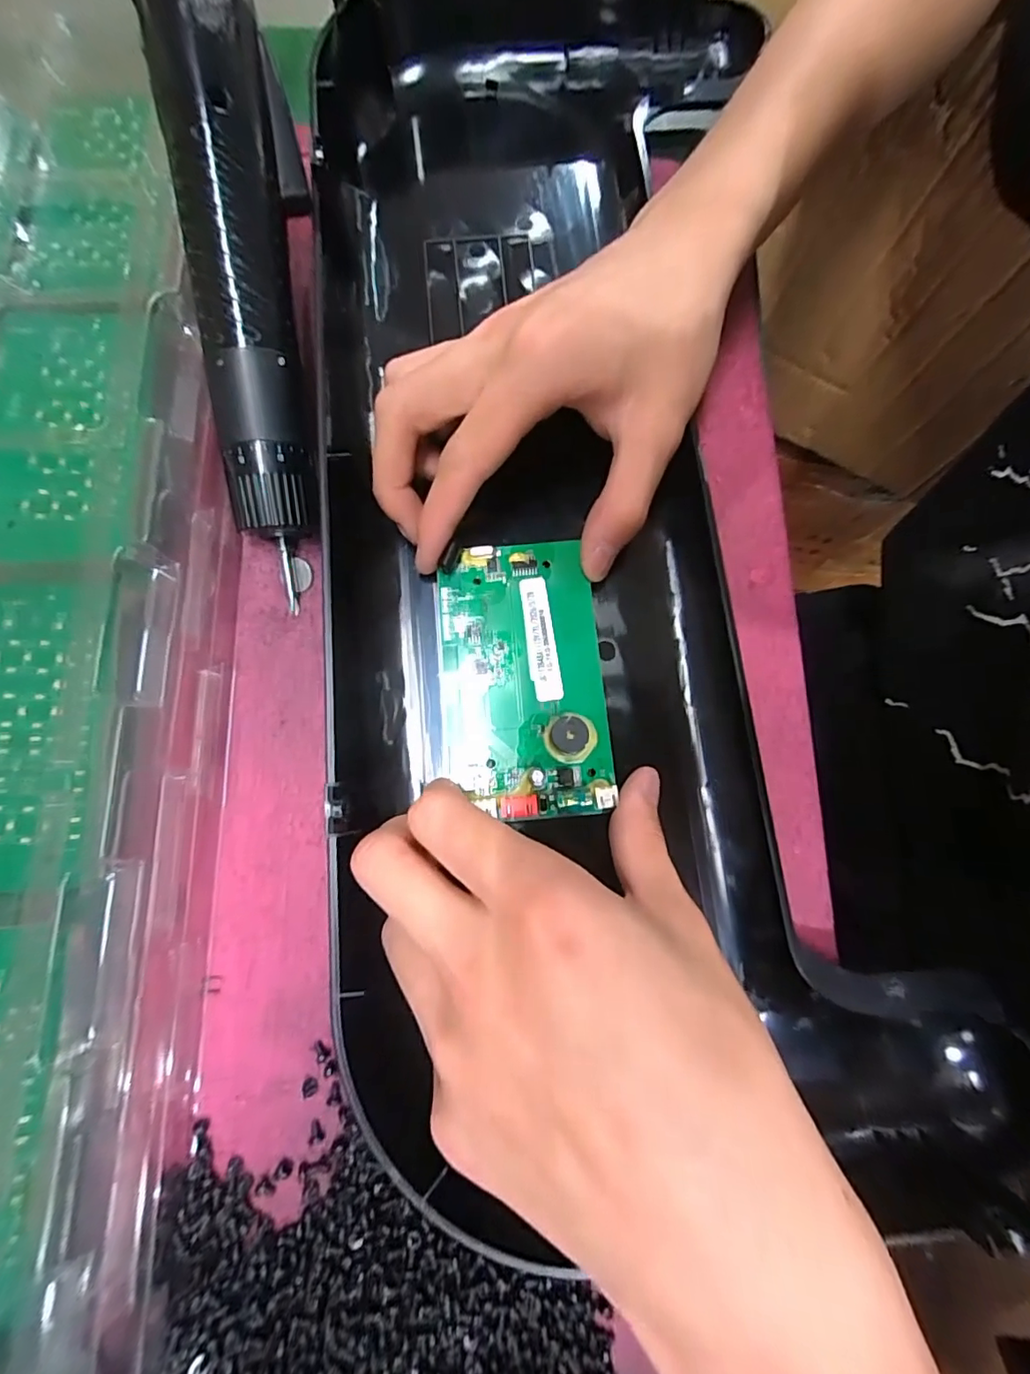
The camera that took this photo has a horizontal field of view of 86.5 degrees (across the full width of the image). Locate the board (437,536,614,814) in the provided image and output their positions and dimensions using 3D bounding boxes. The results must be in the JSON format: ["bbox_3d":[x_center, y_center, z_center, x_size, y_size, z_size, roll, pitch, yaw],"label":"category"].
[{"bbox_3d":[0.003,-0.006,0.206,0.060,0.009,0.104,-4,77,-2],"label":"board"}]

